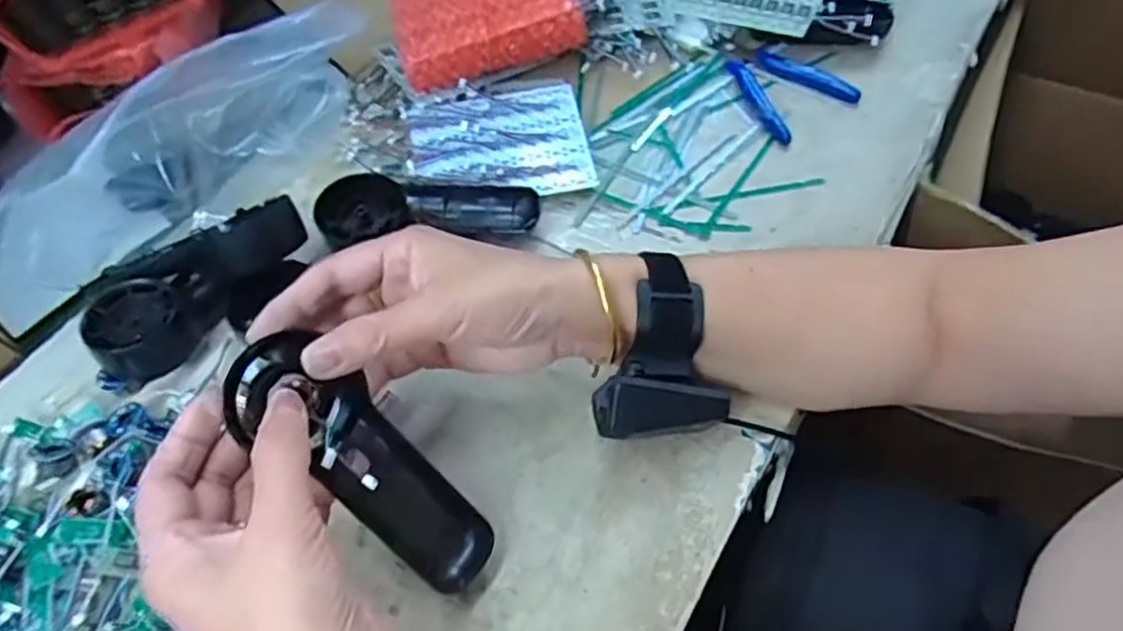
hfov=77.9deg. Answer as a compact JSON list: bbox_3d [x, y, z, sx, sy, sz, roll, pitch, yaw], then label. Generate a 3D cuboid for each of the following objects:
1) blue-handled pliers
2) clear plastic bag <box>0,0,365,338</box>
[{"bbox_3d":[0.164,-0.190,0.544,0.074,0.012,0.114,-30,59,-13],"label":"blue-handled pliers"},{"bbox_3d":[-0.277,-0.132,0.480,0.328,0.091,0.128,-36,61,-16],"label":"clear plastic bag"}]

